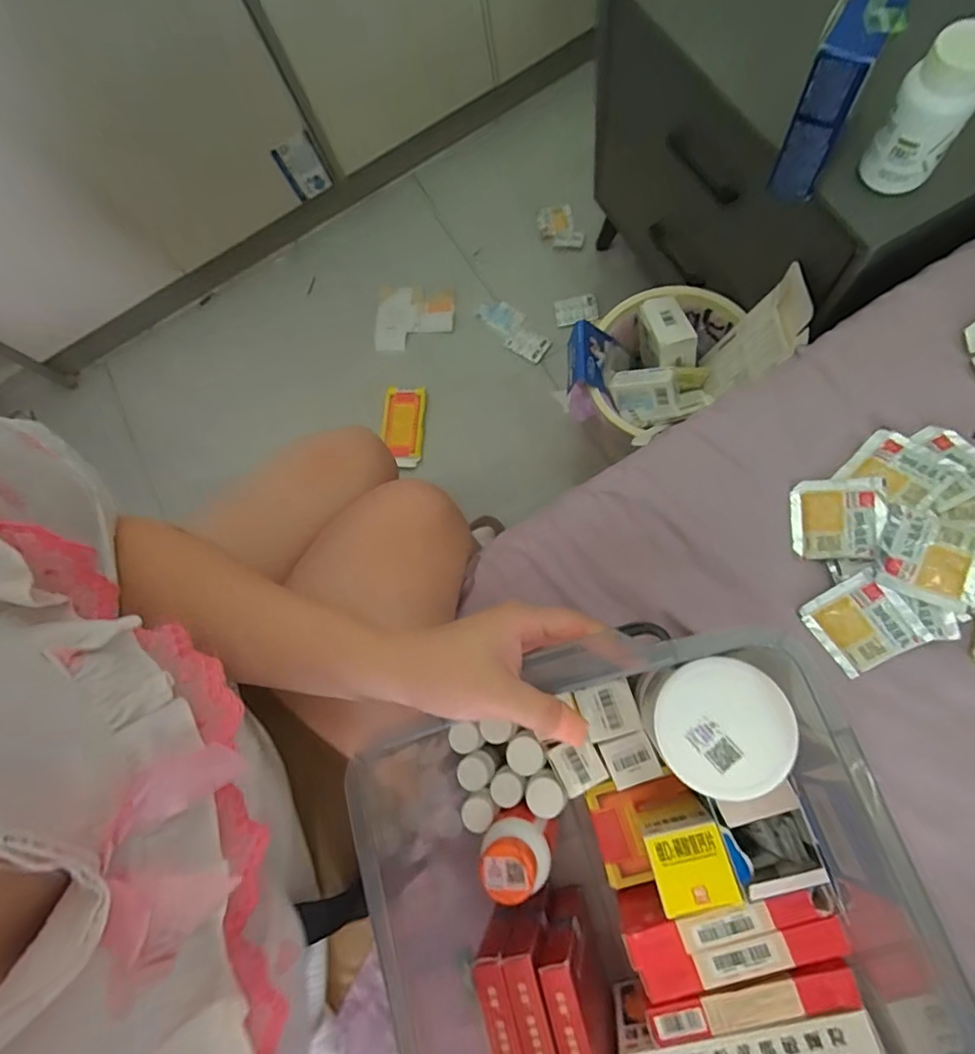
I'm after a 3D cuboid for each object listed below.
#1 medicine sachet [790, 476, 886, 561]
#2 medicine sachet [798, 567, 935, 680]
[{"bbox_3d":[0.294,-0.007,0.450,0.065,0.006,0.067,-5,78,32],"label":"medicine sachet"},{"bbox_3d":[0.301,0.079,0.432,0.065,0.004,0.068,-40,79,23],"label":"medicine sachet"}]

